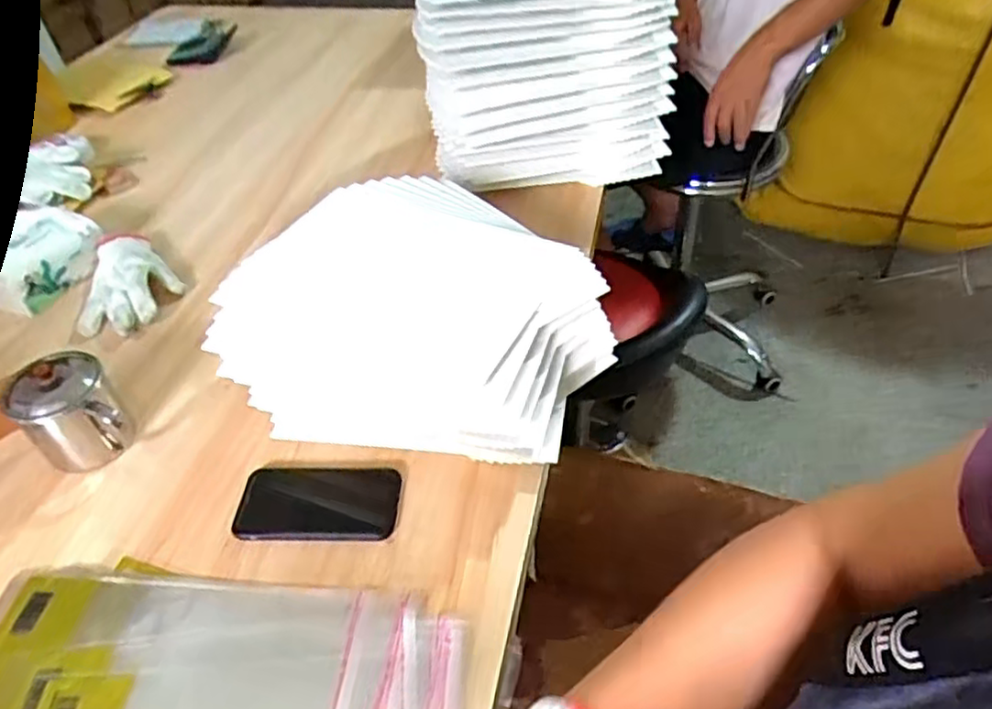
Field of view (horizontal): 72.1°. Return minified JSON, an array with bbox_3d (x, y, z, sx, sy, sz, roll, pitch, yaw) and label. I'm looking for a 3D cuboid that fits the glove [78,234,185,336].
[{"bbox_3d":[-0.461,-0.081,0.840,0.124,0.050,0.157,-29,50,-24],"label":"glove"}]

